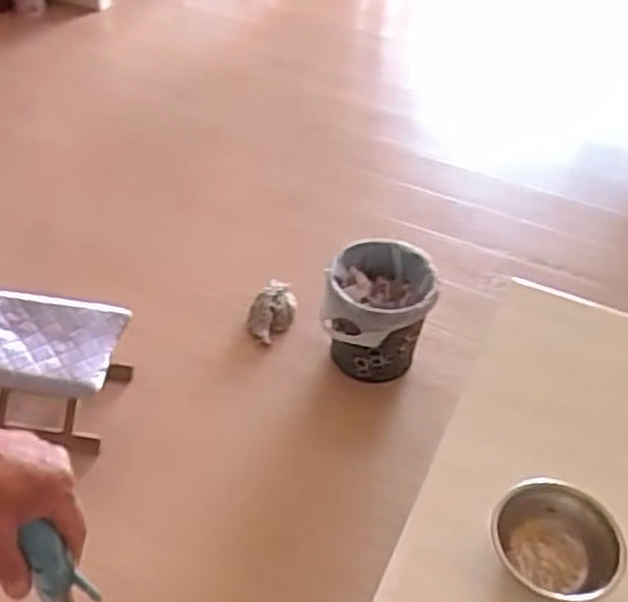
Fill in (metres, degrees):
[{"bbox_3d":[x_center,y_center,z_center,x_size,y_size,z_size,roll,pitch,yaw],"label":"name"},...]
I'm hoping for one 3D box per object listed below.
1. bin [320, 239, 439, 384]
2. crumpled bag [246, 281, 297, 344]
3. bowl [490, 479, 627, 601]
[{"bbox_3d":[0.139,0.032,1.666,0.227,0.236,0.234,8,43,5],"label":"bin"},{"bbox_3d":[-0.098,0.025,1.786,0.113,0.076,0.150,1,43,-3],"label":"crumpled bag"},{"bbox_3d":[0.282,0.286,0.895,0.152,0.062,0.134,34,52,30],"label":"bowl"}]

